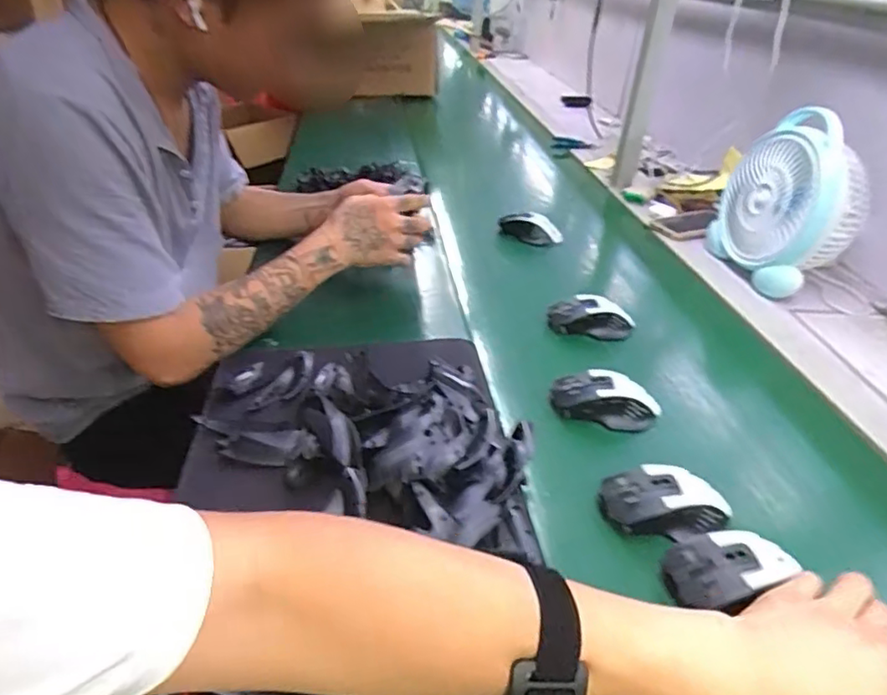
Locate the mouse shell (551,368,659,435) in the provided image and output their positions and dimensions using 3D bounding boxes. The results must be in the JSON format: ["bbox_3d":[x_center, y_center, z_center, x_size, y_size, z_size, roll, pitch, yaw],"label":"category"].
[{"bbox_3d":[0.177,0.055,0.657,0.118,0.041,0.061,10,33,9],"label":"mouse shell"}]

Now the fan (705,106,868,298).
[{"bbox_3d":[0.538,-0.225,0.931,0.129,0.263,0.224,2,41,-18],"label":"fan"}]

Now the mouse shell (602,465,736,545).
[{"bbox_3d":[0.197,0.138,0.527,0.103,0.035,0.068,0,33,-7],"label":"mouse shell"}]

